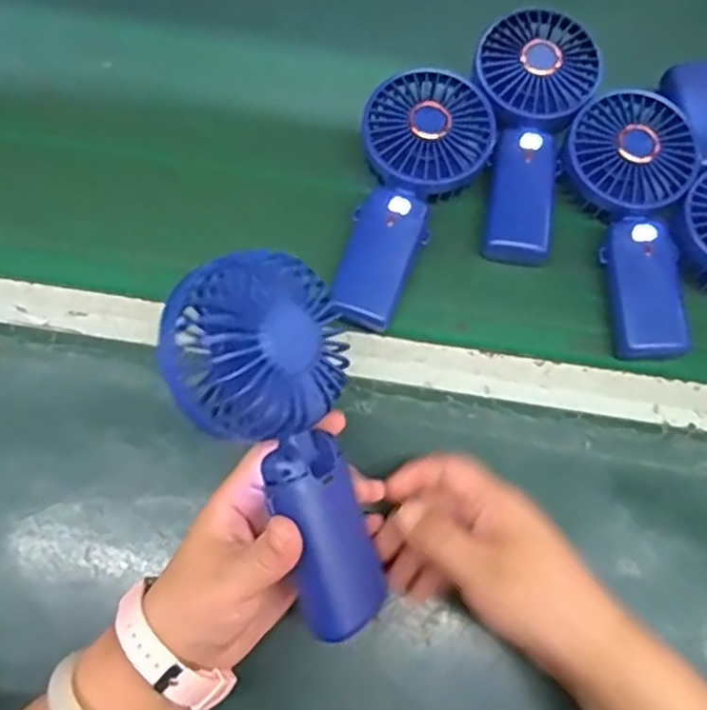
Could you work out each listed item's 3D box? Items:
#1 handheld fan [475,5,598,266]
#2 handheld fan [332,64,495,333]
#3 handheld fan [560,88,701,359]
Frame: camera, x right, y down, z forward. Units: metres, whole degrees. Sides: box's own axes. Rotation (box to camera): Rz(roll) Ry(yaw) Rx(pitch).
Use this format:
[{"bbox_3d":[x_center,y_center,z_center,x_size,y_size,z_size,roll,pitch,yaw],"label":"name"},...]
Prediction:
[{"bbox_3d":[0.115,-0.156,0.487,0.079,0.048,0.186,17,74,3],"label":"handheld fan"},{"bbox_3d":[0.027,-0.109,0.467,0.083,0.039,0.180,30,75,7],"label":"handheld fan"},{"bbox_3d":[0.183,-0.089,0.464,0.089,0.038,0.185,7,73,0],"label":"handheld fan"}]

